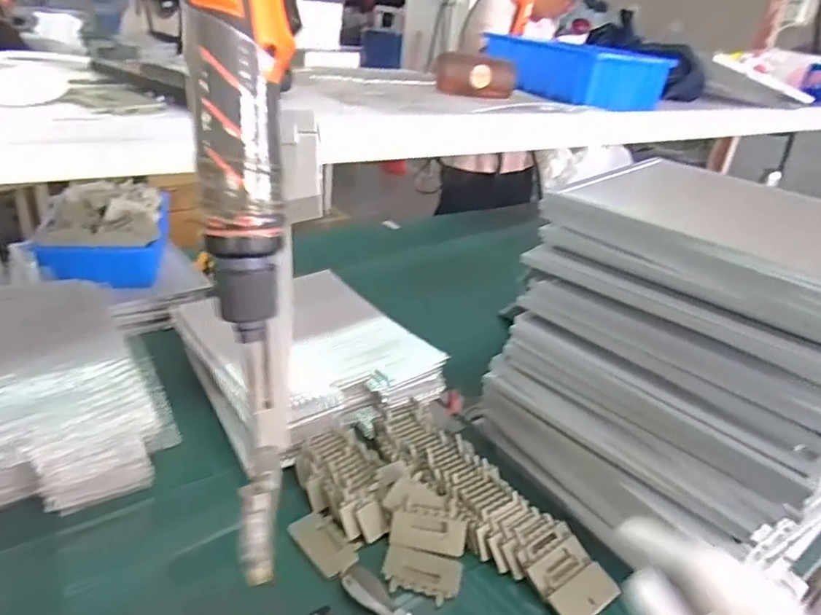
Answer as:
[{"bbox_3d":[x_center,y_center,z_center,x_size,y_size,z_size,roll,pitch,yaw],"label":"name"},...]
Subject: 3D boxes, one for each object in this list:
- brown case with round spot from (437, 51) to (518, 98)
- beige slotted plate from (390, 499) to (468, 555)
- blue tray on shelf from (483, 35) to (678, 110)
[{"bbox_3d":[0.082,-0.294,0.742,0.102,0.047,0.033,13,28,11],"label":"brown case with round spot"},{"bbox_3d":[0.022,0.257,0.689,0.086,0.055,0.006,6,-10,9],"label":"beige slotted plate"},{"bbox_3d":[0.241,-0.361,0.886,0.156,0.068,0.237,-15,35,-35],"label":"blue tray on shelf"}]

